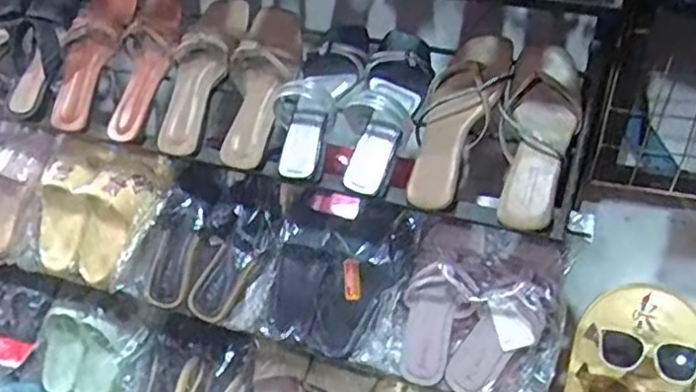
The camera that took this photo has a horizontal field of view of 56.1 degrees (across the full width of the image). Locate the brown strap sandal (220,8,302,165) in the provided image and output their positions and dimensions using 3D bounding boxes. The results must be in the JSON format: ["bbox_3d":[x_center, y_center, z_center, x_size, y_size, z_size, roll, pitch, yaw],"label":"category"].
[{"bbox_3d":[-0.120,-0.159,0.913,0.093,0.254,0.071,8,-19,5],"label":"brown strap sandal"}]

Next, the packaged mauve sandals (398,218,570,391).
[{"bbox_3d":[0.180,0.154,0.870,0.202,0.223,0.059,11,-3,21],"label":"packaged mauve sandals"}]

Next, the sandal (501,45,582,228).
[{"bbox_3d":[0.229,-0.072,0.795,0.090,0.232,0.045,10,-12,11],"label":"sandal"}]

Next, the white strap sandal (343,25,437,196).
[{"bbox_3d":[0.050,-0.111,0.839,0.081,0.223,0.053,12,-20,15],"label":"white strap sandal"}]

